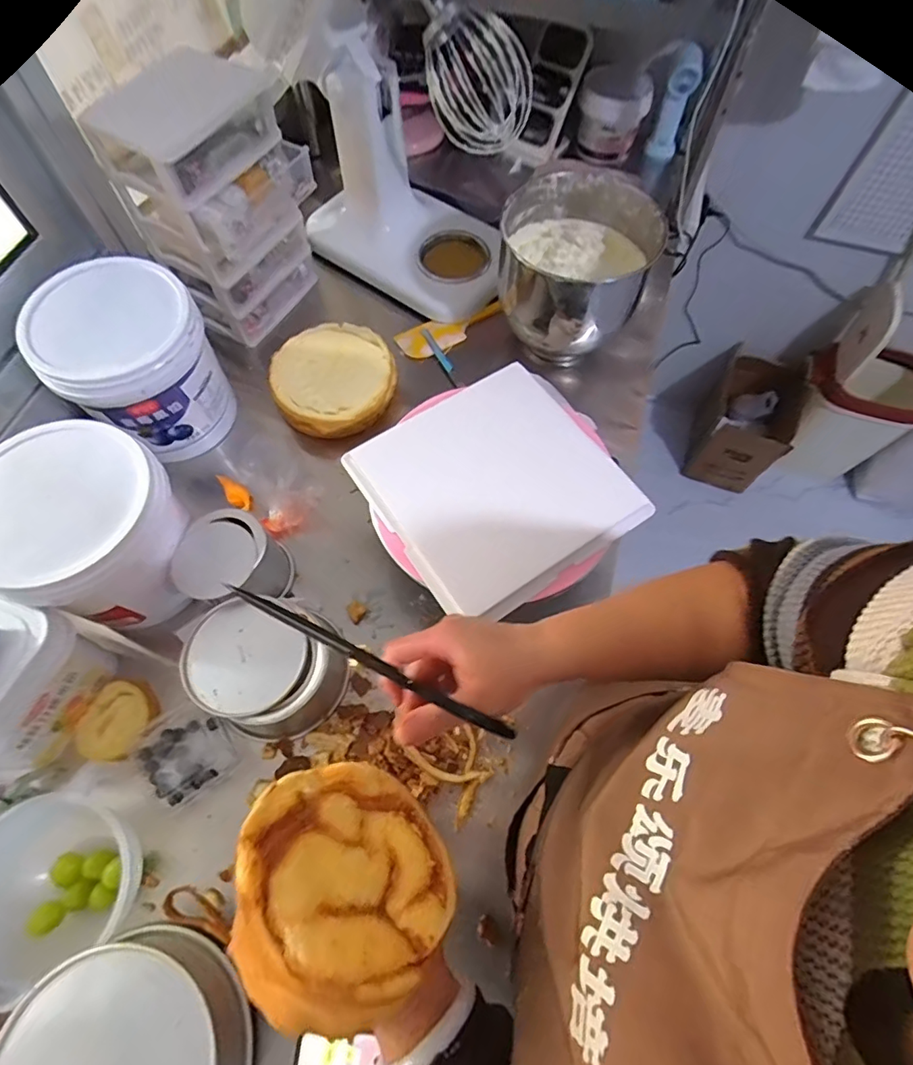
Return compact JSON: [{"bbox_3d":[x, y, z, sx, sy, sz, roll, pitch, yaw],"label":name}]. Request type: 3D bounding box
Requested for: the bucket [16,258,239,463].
[{"bbox_3d":[-0.420,-0.221,0.711,0.188,0.199,0.177,-25,68,-12],"label":"bucket"}]

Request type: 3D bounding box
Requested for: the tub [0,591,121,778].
[{"bbox_3d":[-0.504,0.157,0.564,0.158,0.141,0.166,18,66,8],"label":"tub"}]

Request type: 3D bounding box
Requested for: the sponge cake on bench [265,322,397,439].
[{"bbox_3d":[-0.183,-0.239,0.797,0.174,0.045,0.182,0,65,-1],"label":"sponge cake on bench"}]

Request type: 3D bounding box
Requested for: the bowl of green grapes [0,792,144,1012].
[{"bbox_3d":[-0.384,0.339,0.509,0.140,0.082,0.145,-31,69,-14],"label":"bowl of green grapes"}]

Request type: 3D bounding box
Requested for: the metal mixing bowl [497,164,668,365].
[{"bbox_3d":[0.172,-0.391,0.786,0.209,0.177,0.212,0,65,-1],"label":"metal mixing bowl"}]

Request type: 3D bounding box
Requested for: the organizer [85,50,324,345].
[{"bbox_3d":[-0.326,-0.459,0.780,0.166,0.283,0.200,32,68,13],"label":"organizer"}]

